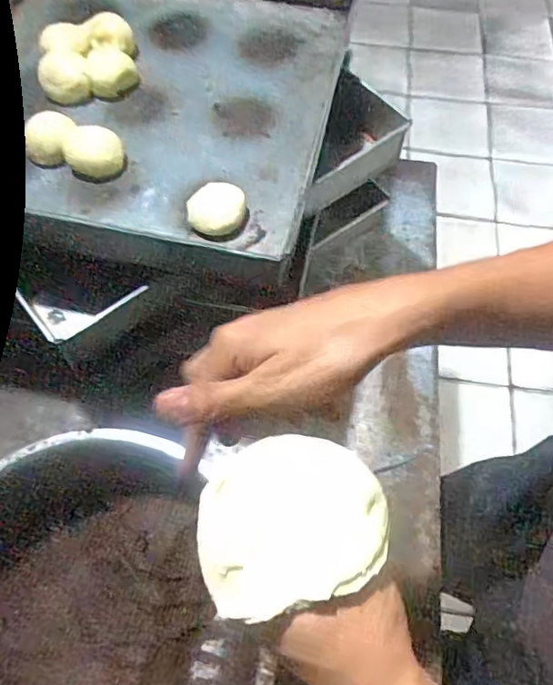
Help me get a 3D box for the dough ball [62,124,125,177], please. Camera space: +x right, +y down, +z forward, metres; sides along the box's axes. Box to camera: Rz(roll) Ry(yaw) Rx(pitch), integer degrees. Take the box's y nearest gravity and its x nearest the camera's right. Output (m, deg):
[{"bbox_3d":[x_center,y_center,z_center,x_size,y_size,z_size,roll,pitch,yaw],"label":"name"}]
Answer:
[{"bbox_3d":[-0.197,-0.206,0.591,0.060,0.026,0.053,-13,62,-8],"label":"dough ball"}]

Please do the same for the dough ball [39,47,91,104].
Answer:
[{"bbox_3d":[-0.250,-0.312,0.646,0.054,0.029,0.059,0,61,-1],"label":"dough ball"}]

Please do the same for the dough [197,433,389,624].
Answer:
[{"bbox_3d":[0.007,0.080,0.254,0.087,0.013,0.072,-16,63,-9],"label":"dough"}]

